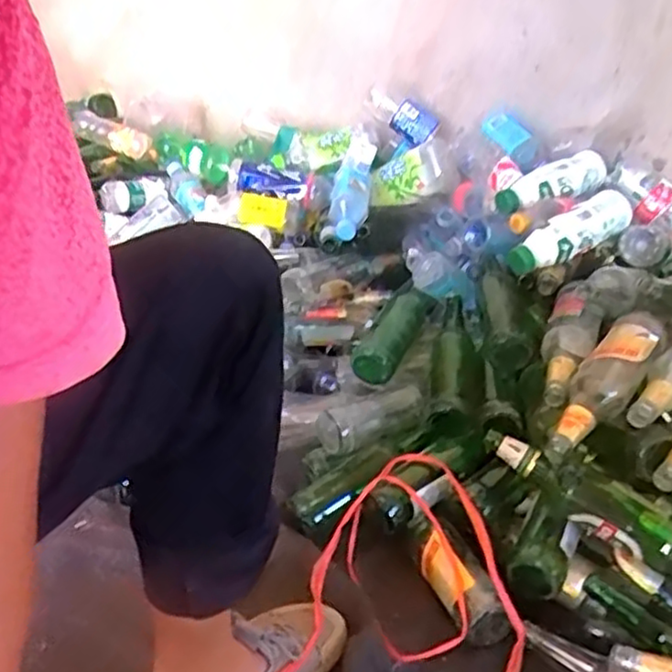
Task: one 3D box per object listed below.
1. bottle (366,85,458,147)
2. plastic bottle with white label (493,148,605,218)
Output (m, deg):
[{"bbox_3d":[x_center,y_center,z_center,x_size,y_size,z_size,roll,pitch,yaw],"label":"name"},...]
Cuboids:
[{"bbox_3d":[0.140,-0.410,1.331,0.186,0.060,0.074,33,38,17],"label":"bottle"},{"bbox_3d":[0.351,-0.246,1.134,0.202,0.057,0.072,-22,35,-9],"label":"plastic bottle with white label"}]

